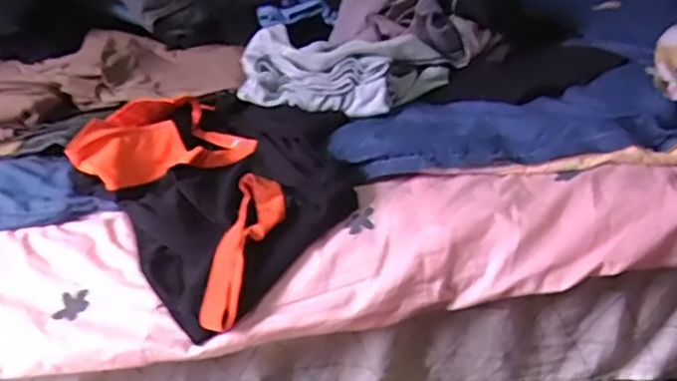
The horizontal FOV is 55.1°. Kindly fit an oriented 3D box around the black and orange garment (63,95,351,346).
[{"bbox_3d":[-0.118,-0.027,0.698,0.263,0.082,0.309,-29,42,-28],"label":"black and orange garment"}]

